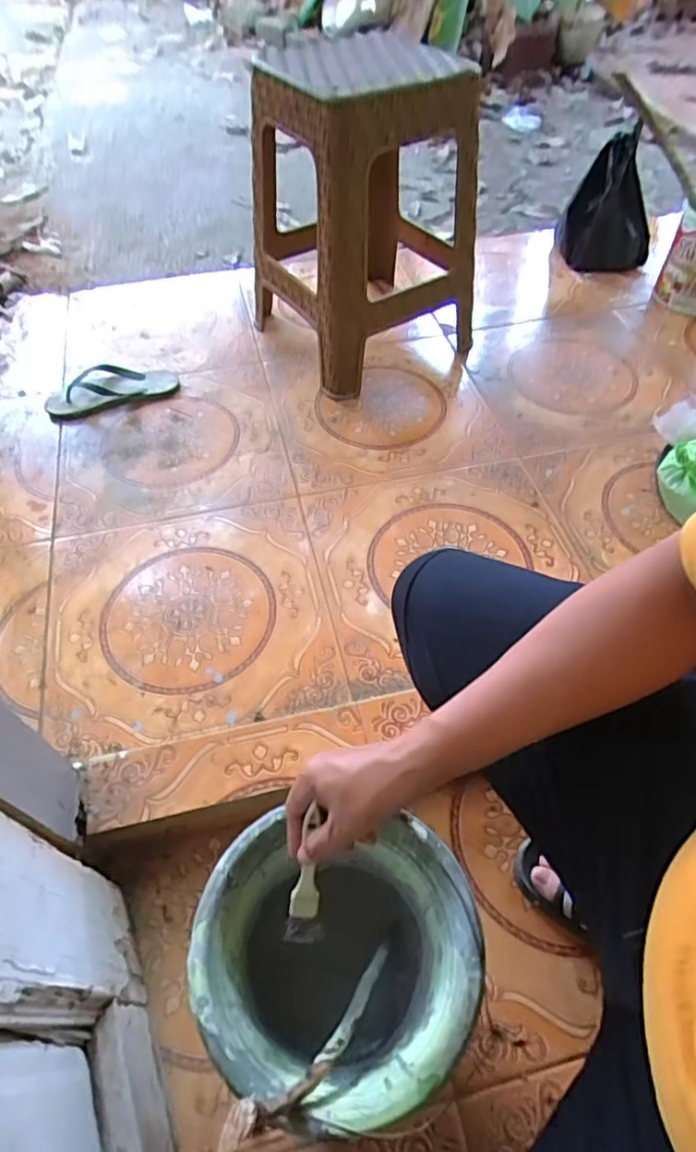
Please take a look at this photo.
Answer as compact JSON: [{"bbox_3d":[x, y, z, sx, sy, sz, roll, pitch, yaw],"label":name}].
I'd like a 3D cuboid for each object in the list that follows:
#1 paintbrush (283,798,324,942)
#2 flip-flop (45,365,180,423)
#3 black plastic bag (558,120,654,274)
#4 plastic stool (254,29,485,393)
[{"bbox_3d":[-0.036,0.266,0.529,0.033,0.157,0.018,7,25,5],"label":"paintbrush"},{"bbox_3d":[-0.466,-0.373,1.199,0.244,0.037,0.109,-22,56,-17],"label":"flip-flop"},{"bbox_3d":[0.619,-0.855,1.406,0.203,0.269,0.125,-24,56,-18],"label":"black plastic bag"},{"bbox_3d":[0.031,-0.647,1.124,0.324,0.483,0.333,-25,58,-17],"label":"plastic stool"}]

